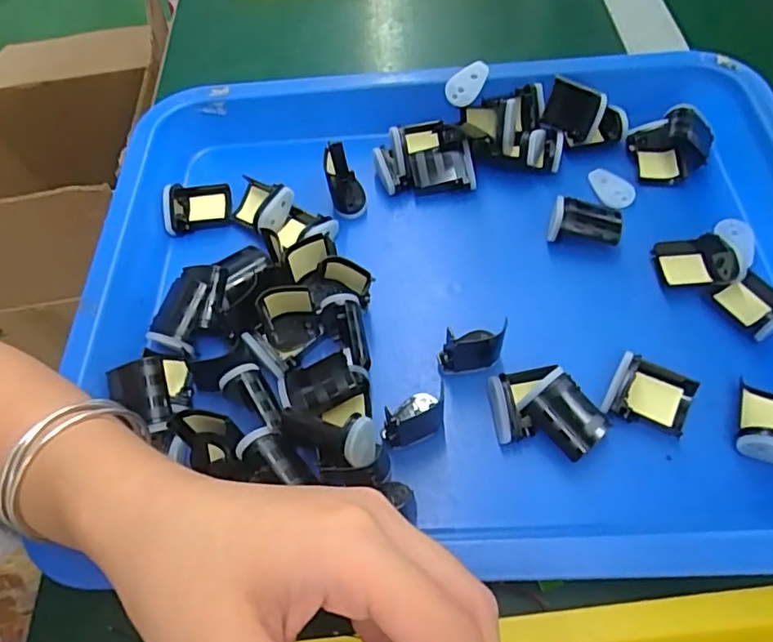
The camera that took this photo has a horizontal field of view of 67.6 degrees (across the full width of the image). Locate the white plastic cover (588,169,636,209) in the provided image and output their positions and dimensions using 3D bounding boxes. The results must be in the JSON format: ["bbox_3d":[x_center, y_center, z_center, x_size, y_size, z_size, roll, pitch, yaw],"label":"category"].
[{"bbox_3d":[0.153,-0.091,0.389,0.022,0.005,0.034,-30,61,-13],"label":"white plastic cover"}]

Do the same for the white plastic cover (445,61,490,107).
[{"bbox_3d":[0.058,-0.166,0.407,0.035,0.021,0.004,-33,20,-3],"label":"white plastic cover"}]

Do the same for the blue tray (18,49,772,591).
[{"bbox_3d":[0.054,-0.030,0.346,0.458,0.044,0.337,-3,58,3],"label":"blue tray"}]

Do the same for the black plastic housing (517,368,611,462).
[{"bbox_3d":[0.094,0.051,0.303,0.035,0.029,0.039,-37,63,-17],"label":"black plastic housing"}]

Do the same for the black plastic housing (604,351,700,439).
[{"bbox_3d":[0.141,0.039,0.307,0.043,0.024,0.035,17,61,15],"label":"black plastic housing"}]

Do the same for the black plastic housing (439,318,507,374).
[{"bbox_3d":[0.048,0.017,0.325,0.036,0.030,0.018,-4,58,2],"label":"black plastic housing"}]

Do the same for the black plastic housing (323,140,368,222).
[{"bbox_3d":[-0.027,-0.093,0.391,0.023,0.044,0.033,-8,58,0],"label":"black plastic housing"}]

